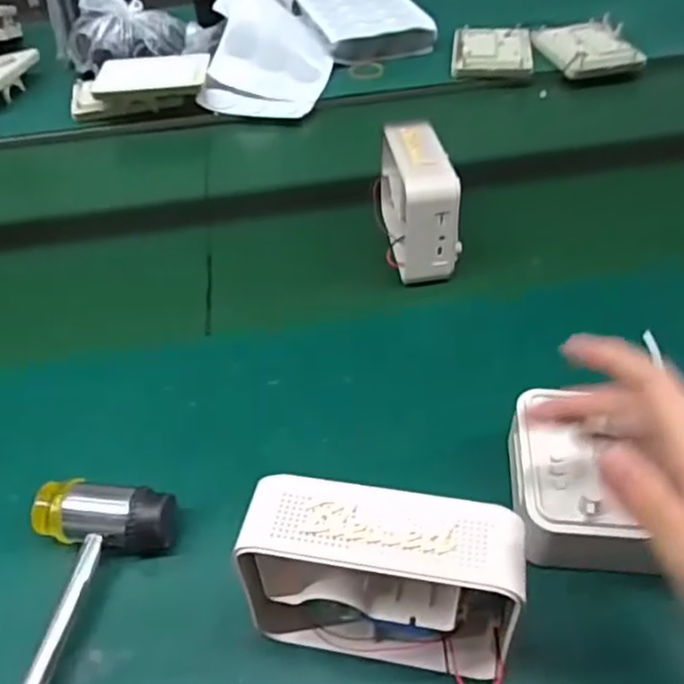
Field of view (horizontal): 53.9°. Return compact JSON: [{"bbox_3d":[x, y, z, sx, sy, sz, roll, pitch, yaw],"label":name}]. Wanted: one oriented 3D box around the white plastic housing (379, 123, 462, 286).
[{"bbox_3d":[0.068,-0.116,0.570,0.057,0.101,0.108,-7,46,-4],"label":"white plastic housing"}]

